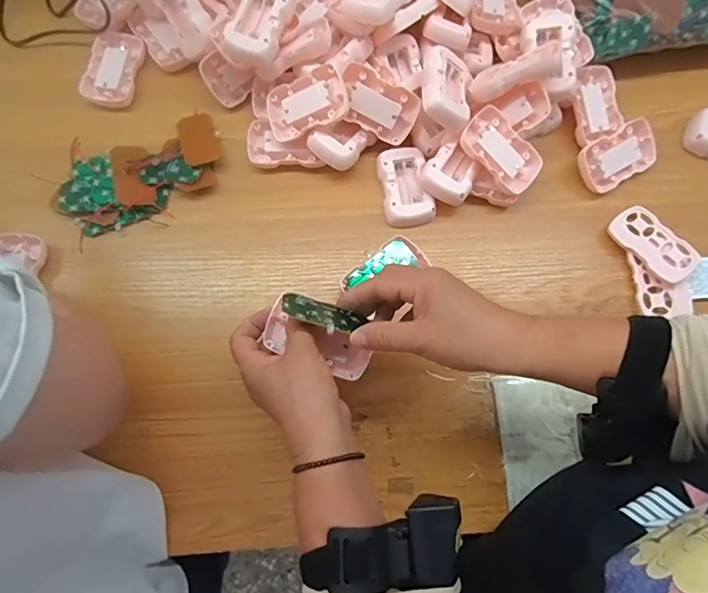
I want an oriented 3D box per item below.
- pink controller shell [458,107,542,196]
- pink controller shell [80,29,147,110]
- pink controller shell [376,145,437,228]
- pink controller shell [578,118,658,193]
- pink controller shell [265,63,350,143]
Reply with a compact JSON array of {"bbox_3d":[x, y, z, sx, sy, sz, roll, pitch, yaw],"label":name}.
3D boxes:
[{"bbox_3d":[0.157,-0.154,0.470,0.091,0.015,0.056,42,77,-11],"label":"pink controller shell"},{"bbox_3d":[-0.278,-0.262,0.508,0.056,0.013,0.090,11,76,0],"label":"pink controller shell"},{"bbox_3d":[0.057,-0.123,0.484,0.051,0.018,0.088,-9,77,-5],"label":"pink controller shell"},{"bbox_3d":[0.298,-0.157,0.497,0.092,0.017,0.056,-28,102,-10],"label":"pink controller shell"},{"bbox_3d":[-0.051,-0.202,0.465,0.089,0.012,0.055,-13,97,23],"label":"pink controller shell"}]

